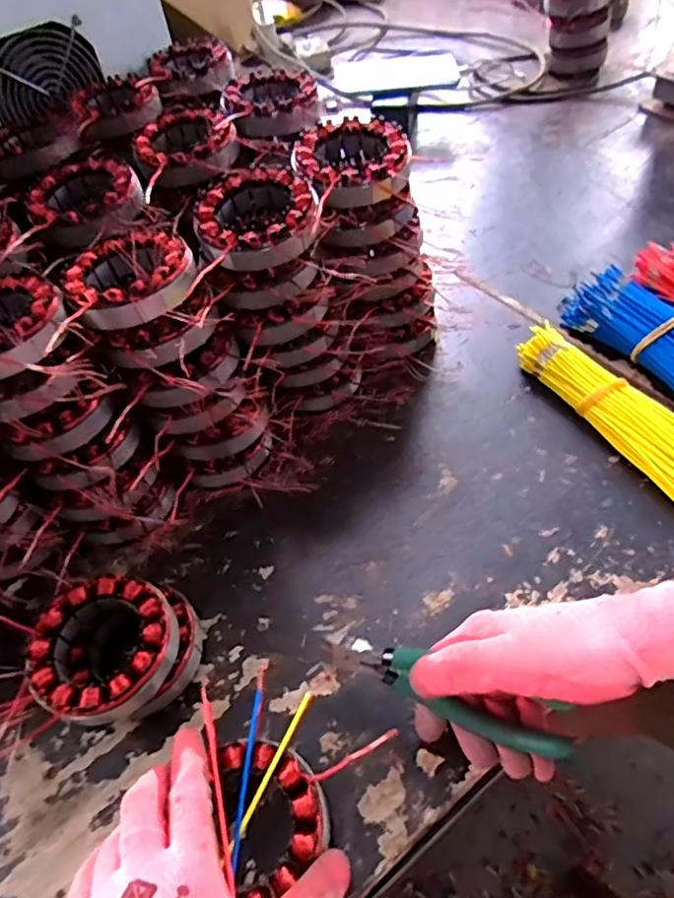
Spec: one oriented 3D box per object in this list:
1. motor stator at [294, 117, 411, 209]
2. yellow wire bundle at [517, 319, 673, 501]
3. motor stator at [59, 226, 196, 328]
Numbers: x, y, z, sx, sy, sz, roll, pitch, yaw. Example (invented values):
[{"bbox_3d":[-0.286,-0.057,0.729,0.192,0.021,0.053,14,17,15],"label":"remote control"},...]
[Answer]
[{"bbox_3d":[0.012,-0.218,0.447,0.082,0.030,0.082,-7,52,1],"label":"motor stator"},{"bbox_3d":[0.250,-0.023,0.475,0.069,0.028,0.239,-26,54,-14],"label":"yellow wire bundle"},{"bbox_3d":[-0.141,-0.119,0.401,0.084,0.025,0.090,-22,53,-11],"label":"motor stator"}]

